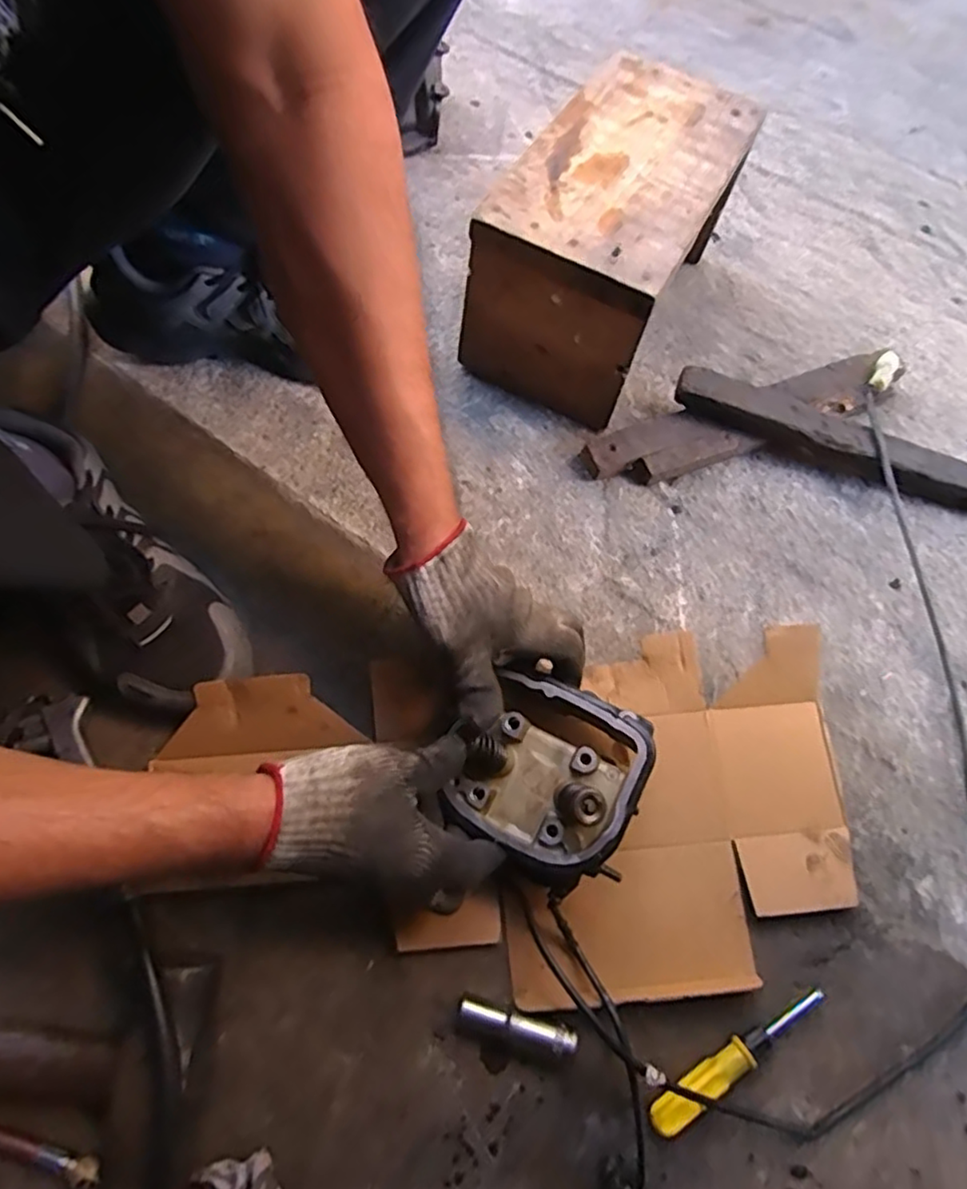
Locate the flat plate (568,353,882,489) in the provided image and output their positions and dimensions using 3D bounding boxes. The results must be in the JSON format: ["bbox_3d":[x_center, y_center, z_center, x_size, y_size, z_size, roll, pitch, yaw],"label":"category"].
[{"bbox_3d":[0.240,-0.159,0.595,0.306,0.025,0.056,-19,73,-12],"label":"flat plate"}]

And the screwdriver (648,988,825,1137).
[{"bbox_3d":[0.160,0.290,0.400,0.131,0.024,0.020,-30,74,-8],"label":"screwdriver"}]

